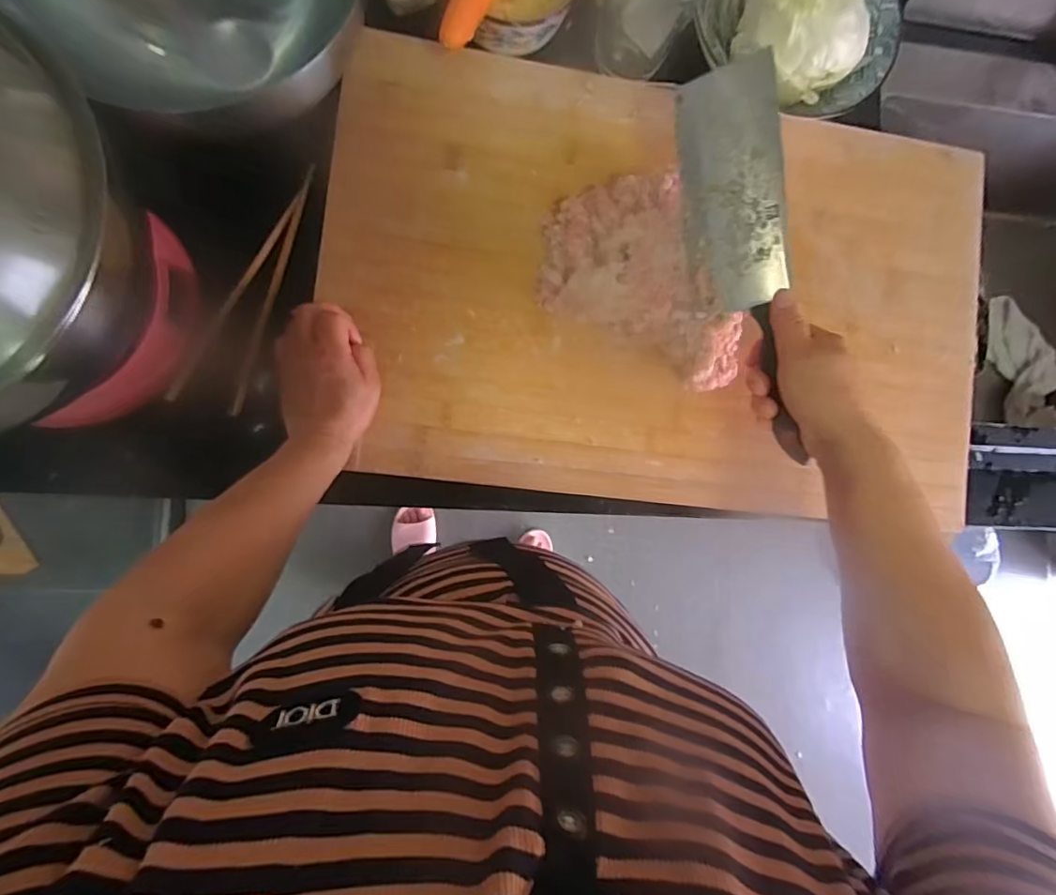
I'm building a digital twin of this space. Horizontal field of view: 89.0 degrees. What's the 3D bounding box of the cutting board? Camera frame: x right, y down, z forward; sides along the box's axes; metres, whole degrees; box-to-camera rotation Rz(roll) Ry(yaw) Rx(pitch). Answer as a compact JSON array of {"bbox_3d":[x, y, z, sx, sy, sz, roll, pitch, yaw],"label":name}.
[{"bbox_3d":[0.138,-0.143,0.512,0.625,0.021,0.384,6,87,-8],"label":"cutting board"}]

